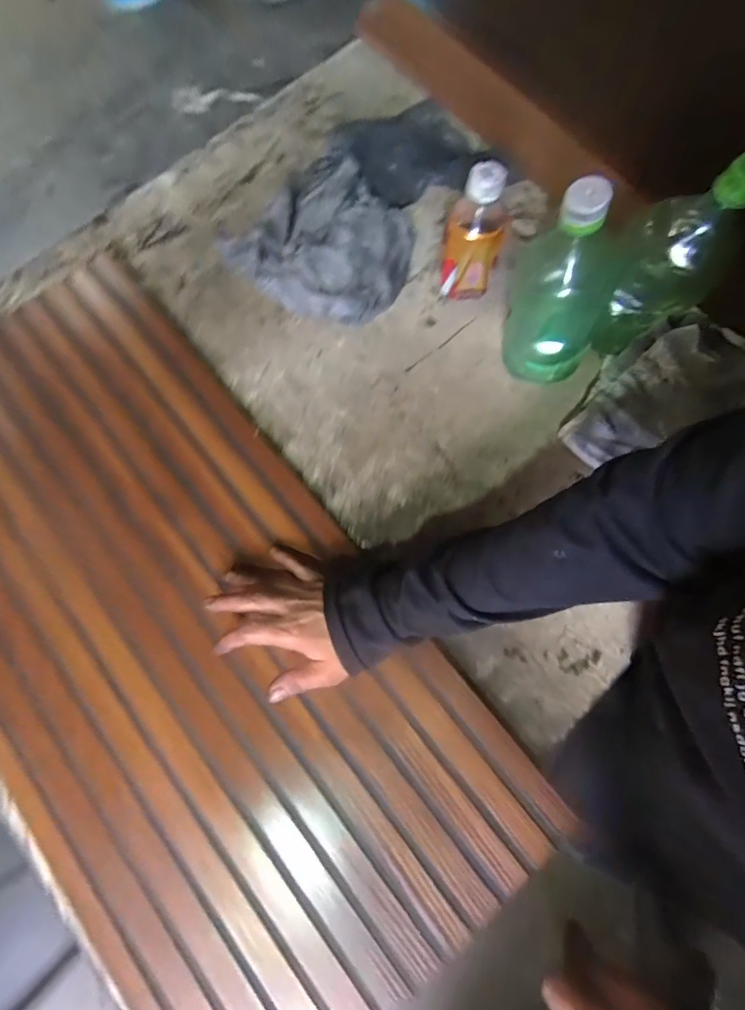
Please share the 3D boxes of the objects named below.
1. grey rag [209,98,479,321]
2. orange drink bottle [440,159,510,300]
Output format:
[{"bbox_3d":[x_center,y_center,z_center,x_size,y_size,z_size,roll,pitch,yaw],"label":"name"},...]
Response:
[{"bbox_3d":[-0.015,-0.370,0.542,0.214,0.036,0.334,31,78,9],"label":"grey rag"},{"bbox_3d":[0.106,-0.281,0.462,0.059,0.133,0.070,10,76,4],"label":"orange drink bottle"}]

